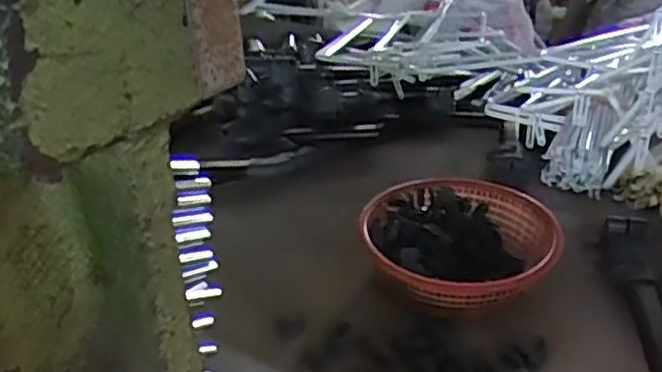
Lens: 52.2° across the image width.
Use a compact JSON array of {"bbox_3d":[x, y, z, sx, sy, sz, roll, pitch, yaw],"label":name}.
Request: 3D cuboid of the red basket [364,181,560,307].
[{"bbox_3d":[0.198,0.091,1.059,0.291,0.077,0.294,7,30,17],"label":"red basket"}]

